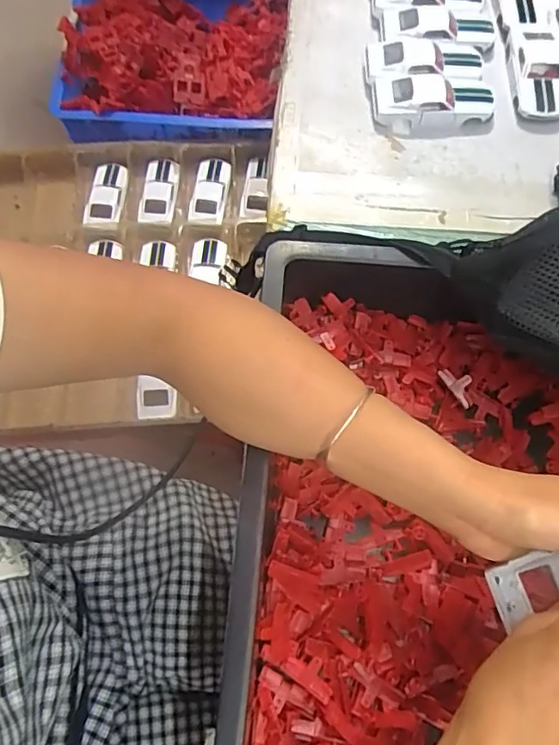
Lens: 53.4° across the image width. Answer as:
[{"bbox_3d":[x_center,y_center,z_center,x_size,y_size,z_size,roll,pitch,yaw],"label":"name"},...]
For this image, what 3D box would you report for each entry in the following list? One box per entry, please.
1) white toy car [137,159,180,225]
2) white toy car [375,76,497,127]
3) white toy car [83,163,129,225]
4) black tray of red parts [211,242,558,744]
[{"bbox_3d":[-0.188,-0.280,0.868,0.054,0.026,0.121,1,68,0],"label":"white toy car"},{"bbox_3d":[0.168,-0.294,0.608,0.130,0.029,0.057,6,68,2],"label":"white toy car"},{"bbox_3d":[-0.269,-0.278,0.865,0.054,0.025,0.119,1,68,0],"label":"white toy car"},{"bbox_3d":[0.143,0.128,0.395,0.337,0.084,0.439,5,68,2],"label":"black tray of red parts"}]

